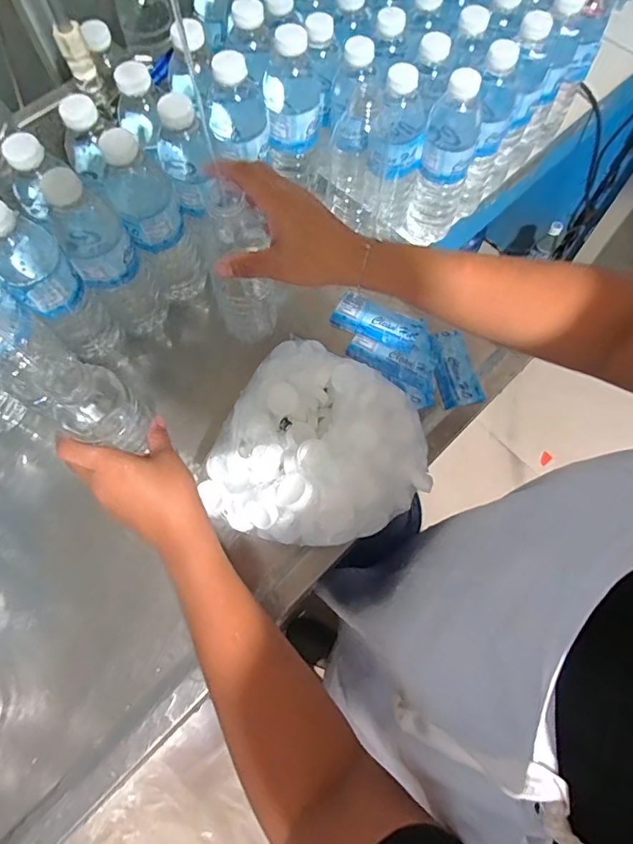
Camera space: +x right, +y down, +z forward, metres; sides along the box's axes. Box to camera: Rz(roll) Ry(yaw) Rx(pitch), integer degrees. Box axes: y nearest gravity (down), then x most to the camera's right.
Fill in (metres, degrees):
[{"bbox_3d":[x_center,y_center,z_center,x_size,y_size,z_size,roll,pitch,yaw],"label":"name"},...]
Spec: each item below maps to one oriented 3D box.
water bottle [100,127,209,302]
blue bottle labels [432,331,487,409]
[{"bbox_3d":[-0.160,-0.202,0.508,0.067,0.198,0.060,-22,70,-7],"label":"water bottle"},{"bbox_3d":[0.158,-0.061,0.556,0.045,0.011,0.095,-9,69,-2],"label":"blue bottle labels"}]

